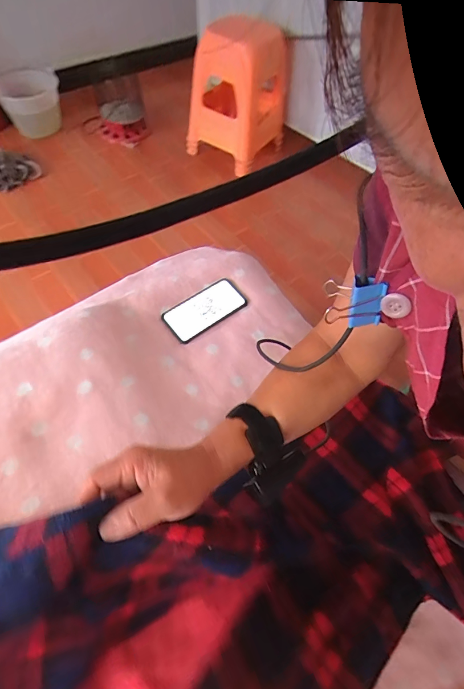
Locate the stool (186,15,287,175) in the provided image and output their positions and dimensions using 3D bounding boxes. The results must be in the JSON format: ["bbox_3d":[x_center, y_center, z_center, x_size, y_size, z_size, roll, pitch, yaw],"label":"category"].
[{"bbox_3d":[0.022,-1.061,1.611,0.369,0.504,0.359,21,59,9],"label":"stool"}]

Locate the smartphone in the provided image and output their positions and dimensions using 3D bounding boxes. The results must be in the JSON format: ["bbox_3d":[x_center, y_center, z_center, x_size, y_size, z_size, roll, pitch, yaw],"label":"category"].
[{"bbox_3d":[-0.053,-0.073,0.729,0.166,0.010,0.079,-33,66,-23],"label":"smartphone"}]

